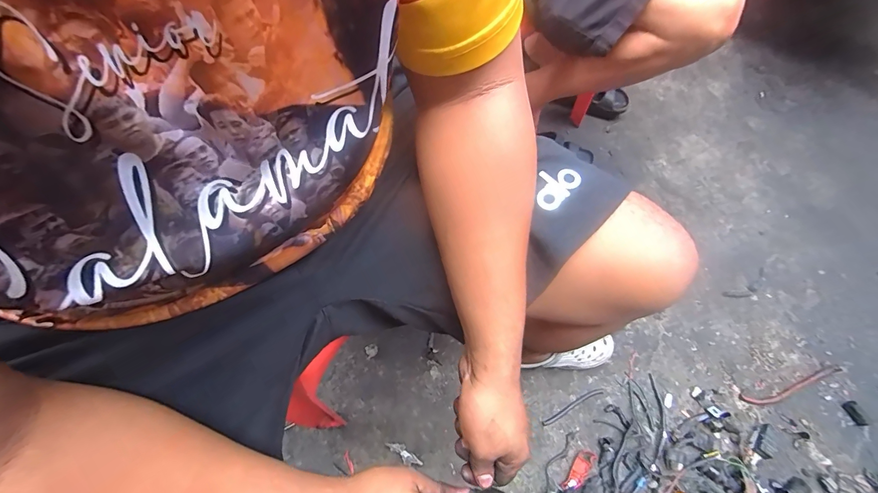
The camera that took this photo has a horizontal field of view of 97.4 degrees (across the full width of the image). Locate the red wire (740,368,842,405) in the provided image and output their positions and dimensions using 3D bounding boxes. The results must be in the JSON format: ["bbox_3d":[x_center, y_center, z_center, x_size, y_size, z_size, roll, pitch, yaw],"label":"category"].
[{"bbox_3d":[0.768,0.308,0.839,0.254,0.009,0.035,-10,66,-10],"label":"red wire"}]

